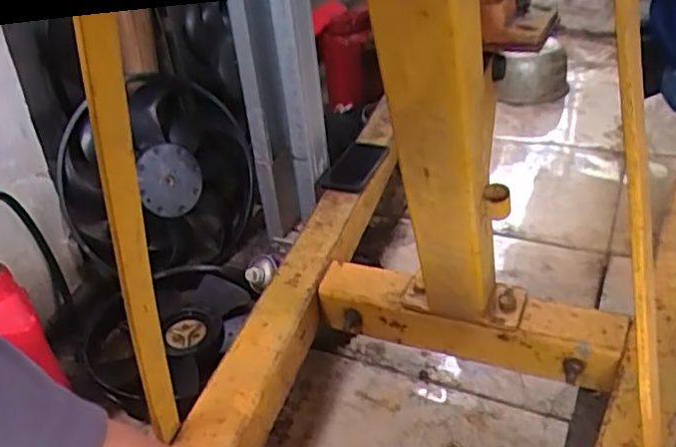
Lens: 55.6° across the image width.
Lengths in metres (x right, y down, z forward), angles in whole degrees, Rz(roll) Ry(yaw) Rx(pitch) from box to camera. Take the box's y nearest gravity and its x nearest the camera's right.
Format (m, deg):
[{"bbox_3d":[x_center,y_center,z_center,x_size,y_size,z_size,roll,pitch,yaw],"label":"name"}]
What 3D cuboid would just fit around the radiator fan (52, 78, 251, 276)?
[{"bbox_3d":[-0.316,-0.076,1.130,0.319,0.339,0.103,-25,20,-37],"label":"radiator fan"}]

